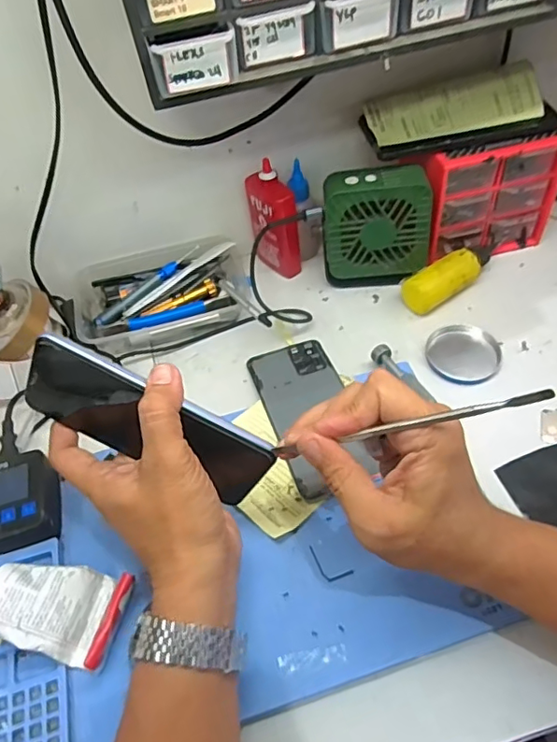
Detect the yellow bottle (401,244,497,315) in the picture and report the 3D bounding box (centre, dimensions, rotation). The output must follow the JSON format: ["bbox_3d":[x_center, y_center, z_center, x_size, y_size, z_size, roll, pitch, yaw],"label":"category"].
[{"bbox_3d":[0.177,-0.096,0.544,0.121,0.038,0.032,-31,55,-18],"label":"yellow bottle"}]

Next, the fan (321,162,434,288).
[{"bbox_3d":[0.094,-0.137,0.536,0.099,0.113,0.044,-3,51,4],"label":"fan"}]

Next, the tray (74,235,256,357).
[{"bbox_3d":[-0.117,-0.077,0.556,0.176,0.040,0.106,-13,52,-5],"label":"tray"}]

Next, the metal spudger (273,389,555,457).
[{"bbox_3d":[0.063,0.031,0.301,0.162,0.006,0.004,-18,44,34],"label":"metal spudger"}]

